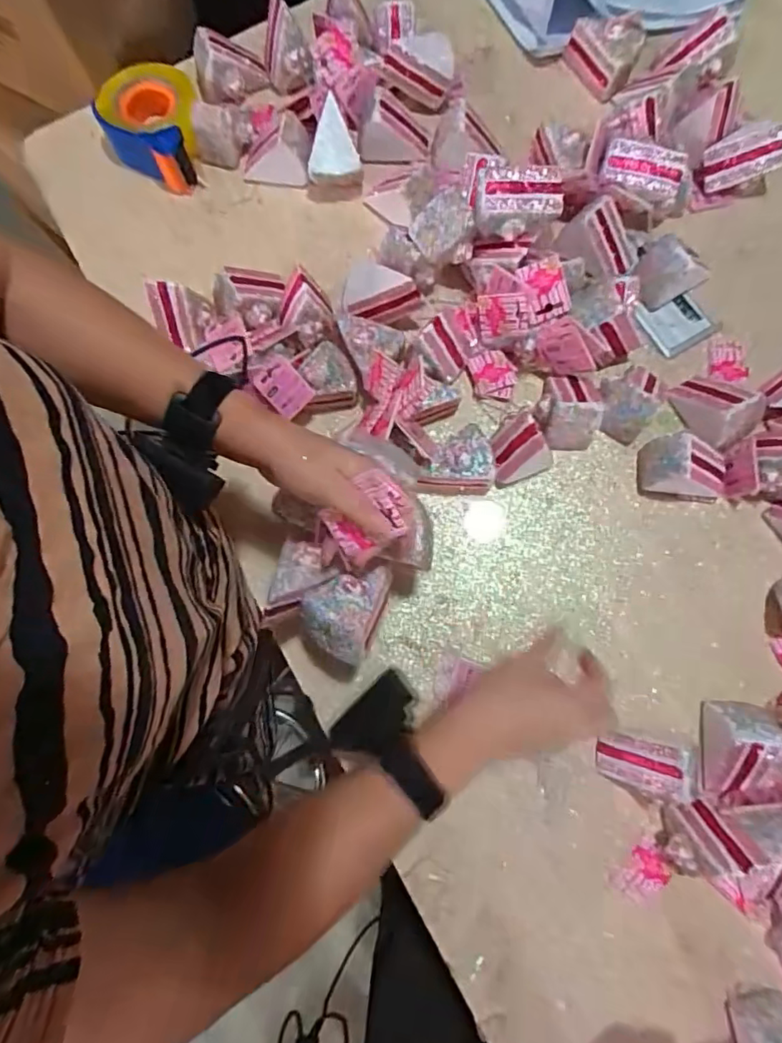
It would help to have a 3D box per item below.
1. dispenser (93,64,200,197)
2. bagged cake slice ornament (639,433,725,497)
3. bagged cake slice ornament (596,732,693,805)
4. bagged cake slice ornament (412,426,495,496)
[{"bbox_3d":[-0.293,-0.511,0.704,0.131,0.072,0.126,30,81,7],"label":"dispenser"},{"bbox_3d":[0.322,-0.059,0.585,0.093,0.063,0.060,11,79,4],"label":"bagged cake slice ornament"},{"bbox_3d":[0.248,0.238,0.529,0.073,0.062,0.054,9,79,3],"label":"bagged cake slice ornament"},{"bbox_3d":[0.070,-0.067,0.598,0.082,0.066,0.062,1,79,2],"label":"bagged cake slice ornament"}]

